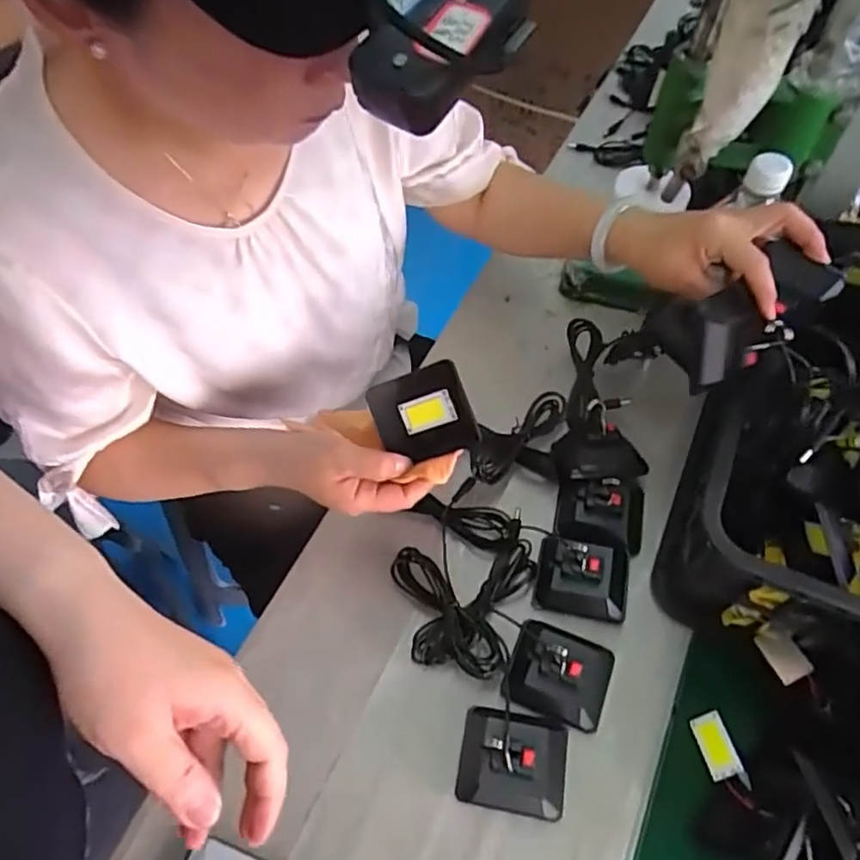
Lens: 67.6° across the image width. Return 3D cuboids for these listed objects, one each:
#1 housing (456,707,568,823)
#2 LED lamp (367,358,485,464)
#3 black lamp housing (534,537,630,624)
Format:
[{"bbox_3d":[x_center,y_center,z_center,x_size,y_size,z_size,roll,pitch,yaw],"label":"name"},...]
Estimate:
[{"bbox_3d":[0.063,0.242,0.470,0.081,0.039,0.068,8,58,6],"label":"housing"},{"bbox_3d":[-0.007,-0.010,0.477,0.083,0.063,0.015,-17,13,32],"label":"LED lamp"},{"bbox_3d":[0.131,0.123,0.546,0.079,0.037,0.064,7,58,5],"label":"black lamp housing"}]

